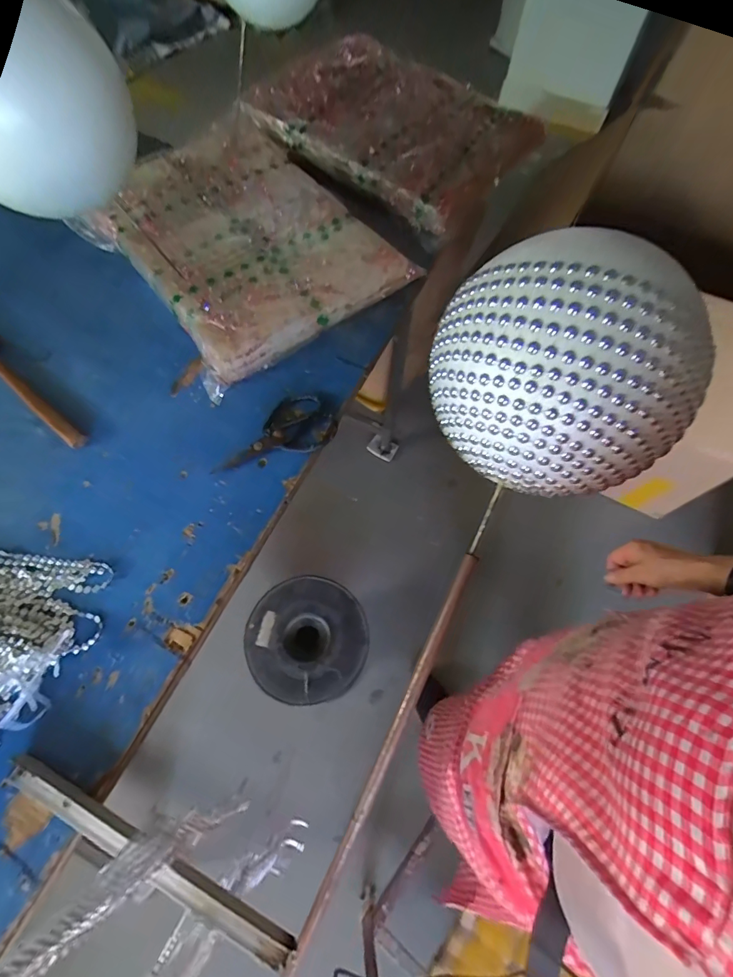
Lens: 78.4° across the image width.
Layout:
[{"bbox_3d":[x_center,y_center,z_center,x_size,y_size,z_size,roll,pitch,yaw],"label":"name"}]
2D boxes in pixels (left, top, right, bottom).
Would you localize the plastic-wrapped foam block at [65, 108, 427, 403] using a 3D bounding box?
[{"bbox_3d":[-0.240,-0.452,0.770,0.384,0.045,0.557,-35,70,-16],"label":"plastic-wrapped foam block"}]

